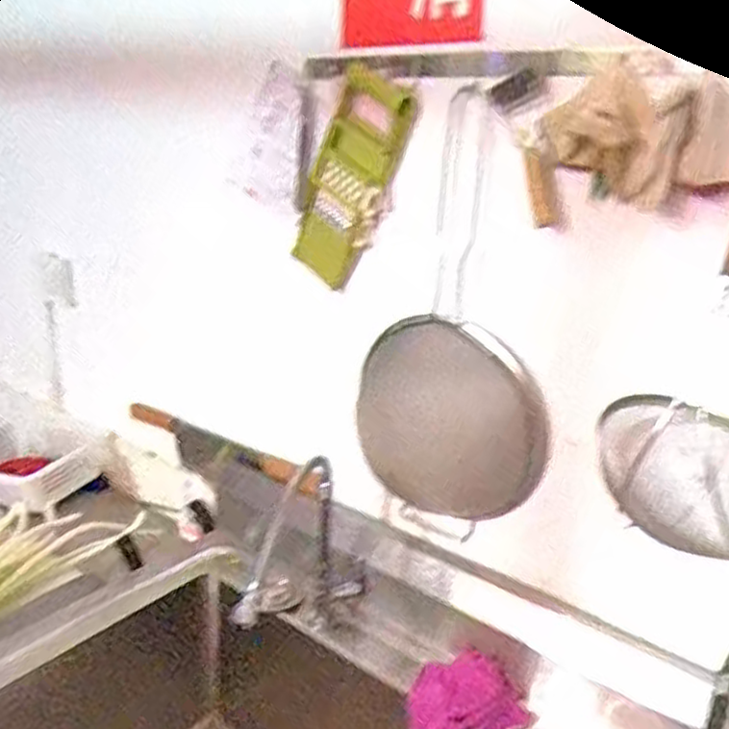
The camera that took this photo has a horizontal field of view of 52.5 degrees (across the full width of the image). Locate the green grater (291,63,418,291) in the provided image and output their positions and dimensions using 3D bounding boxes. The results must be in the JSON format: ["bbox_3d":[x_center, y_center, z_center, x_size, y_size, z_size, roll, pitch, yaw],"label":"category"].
[{"bbox_3d":[-0.016,-0.223,0.939,0.034,0.274,0.109,-15,53,-40],"label":"green grater"}]

